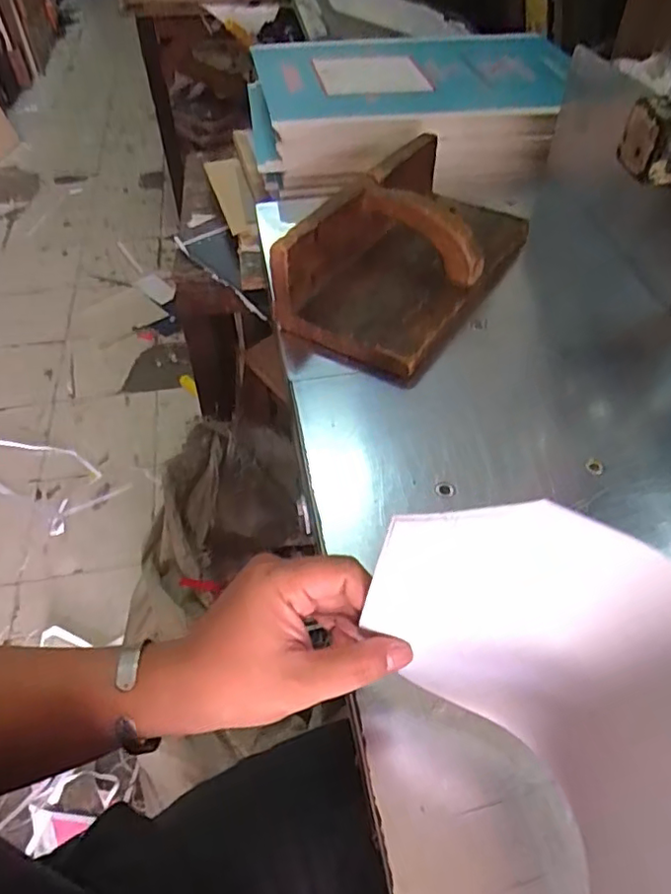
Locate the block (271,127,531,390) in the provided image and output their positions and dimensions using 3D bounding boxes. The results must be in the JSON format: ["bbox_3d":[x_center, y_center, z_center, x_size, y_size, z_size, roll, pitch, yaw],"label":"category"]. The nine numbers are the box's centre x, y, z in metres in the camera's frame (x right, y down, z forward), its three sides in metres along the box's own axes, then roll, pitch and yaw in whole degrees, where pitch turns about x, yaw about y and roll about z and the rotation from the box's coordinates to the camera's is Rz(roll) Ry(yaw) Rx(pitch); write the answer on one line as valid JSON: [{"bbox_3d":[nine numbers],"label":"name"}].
[{"bbox_3d":[0.088,-0.219,0.663,0.164,0.111,0.302,28,54,22],"label":"block"}]

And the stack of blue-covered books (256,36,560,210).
[{"bbox_3d":[0.100,-0.511,0.930,0.484,0.122,0.298,2,49,1],"label":"stack of blue-covered books"}]

